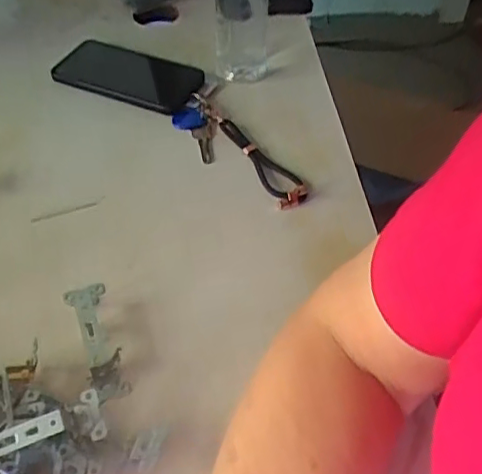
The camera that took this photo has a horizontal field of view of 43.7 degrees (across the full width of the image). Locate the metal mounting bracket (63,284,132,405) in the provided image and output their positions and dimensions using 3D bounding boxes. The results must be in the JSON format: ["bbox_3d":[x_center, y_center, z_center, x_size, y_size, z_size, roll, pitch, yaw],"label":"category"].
[{"bbox_3d":[-0.109,0.072,0.456,0.031,0.017,0.102,-20,52,-17],"label":"metal mounting bracket"}]

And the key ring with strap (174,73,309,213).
[{"bbox_3d":[-0.006,-0.093,0.606,0.066,0.021,0.196,-26,54,-21],"label":"key ring with strap"}]

